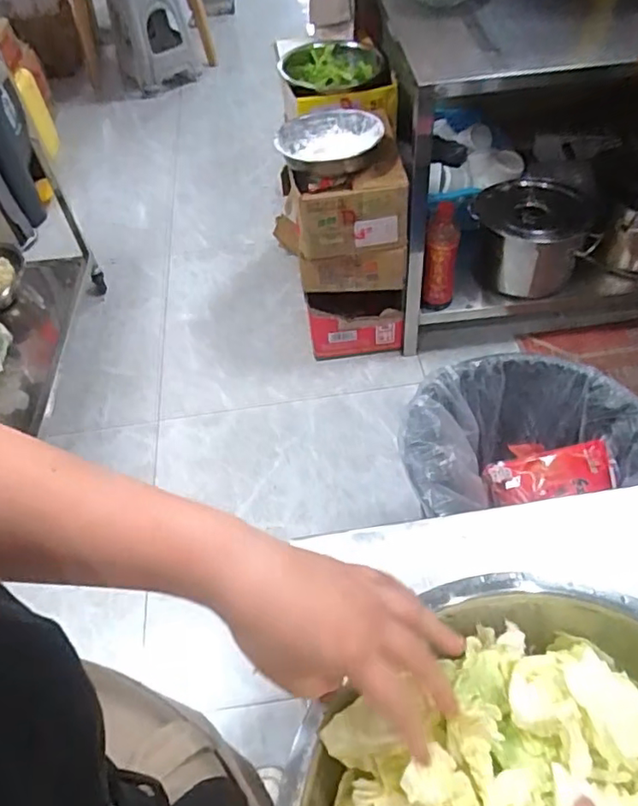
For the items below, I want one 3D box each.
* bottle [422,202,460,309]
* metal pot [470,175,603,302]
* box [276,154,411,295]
[{"bbox_3d":[0.333,-0.392,1.621,0.088,0.301,0.098,3,52,8],"label":"bottle"},{"bbox_3d":[0.627,-0.471,1.717,0.312,0.246,0.296,-3,51,3],"label":"metal pot"},{"bbox_3d":[0.064,-0.443,1.523,0.311,0.293,0.185,-1,51,5],"label":"box"}]

